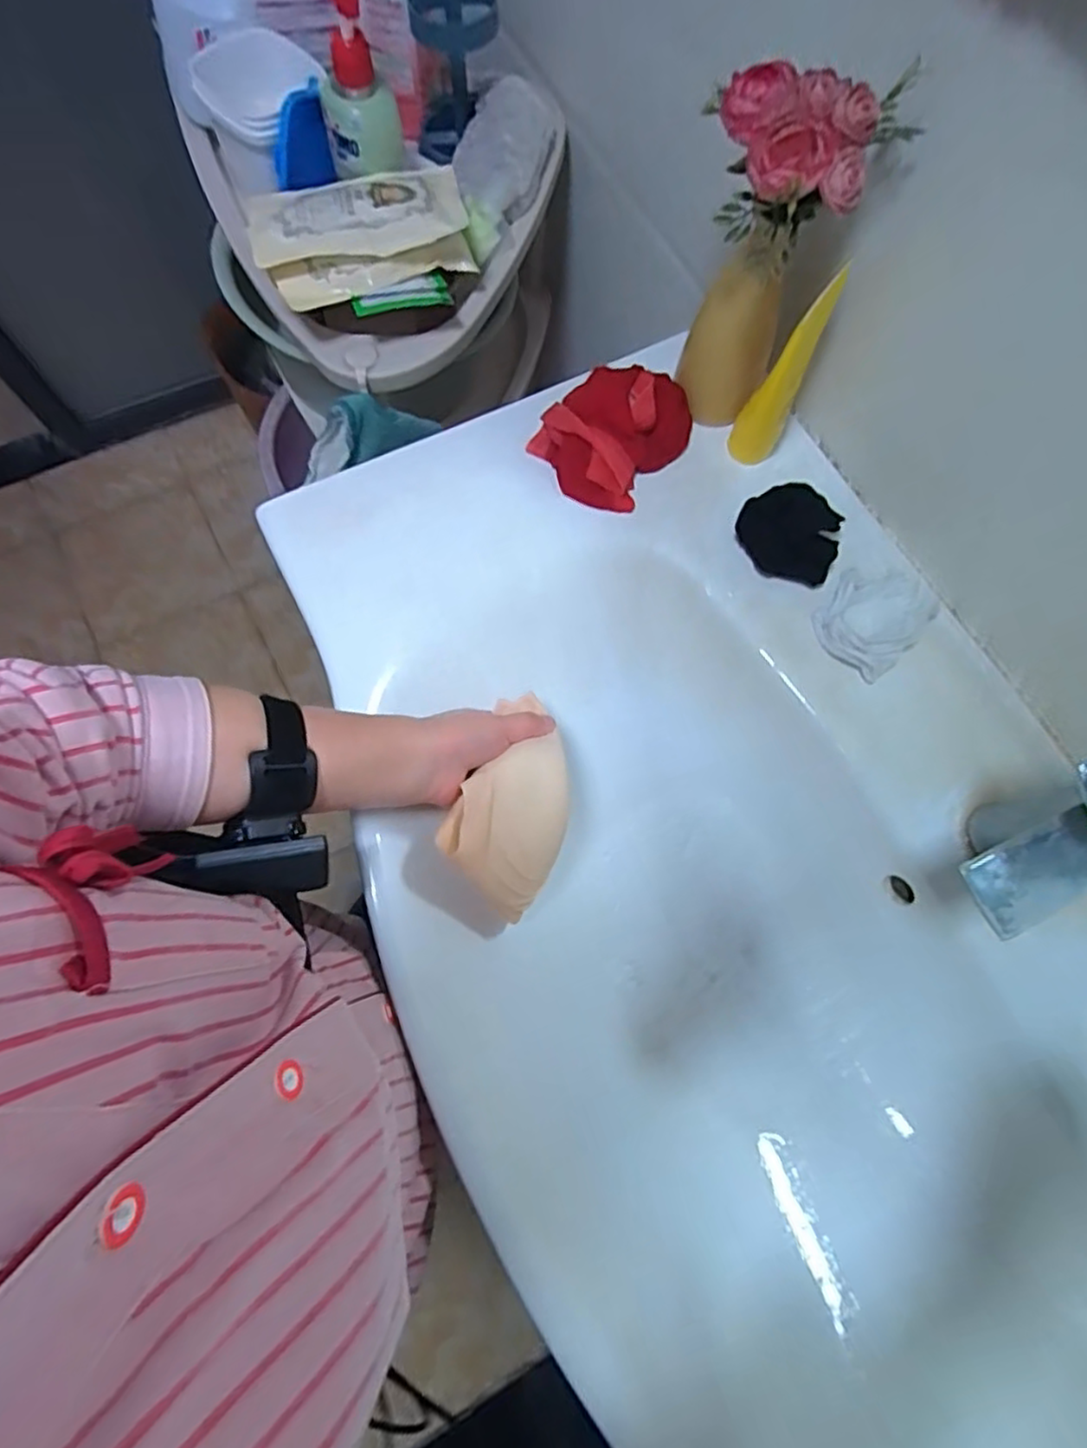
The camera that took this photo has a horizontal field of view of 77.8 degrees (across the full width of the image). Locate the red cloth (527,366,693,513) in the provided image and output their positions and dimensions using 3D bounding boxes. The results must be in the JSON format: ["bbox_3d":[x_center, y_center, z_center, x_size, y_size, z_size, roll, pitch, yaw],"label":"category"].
[{"bbox_3d":[0.060,-0.243,0.549,0.097,0.046,0.127,39,75,8],"label":"red cloth"}]

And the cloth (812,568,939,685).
[{"bbox_3d":[0.258,-0.083,0.518,0.075,0.060,0.081,36,74,7],"label":"cloth"}]

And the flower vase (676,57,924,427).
[{"bbox_3d":[0.143,-0.301,0.472,0.103,0.236,0.082,16,73,1],"label":"flower vase"}]

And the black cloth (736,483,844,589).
[{"bbox_3d":[0.194,-0.154,0.538,0.080,0.039,0.060,16,73,1],"label":"black cloth"}]

